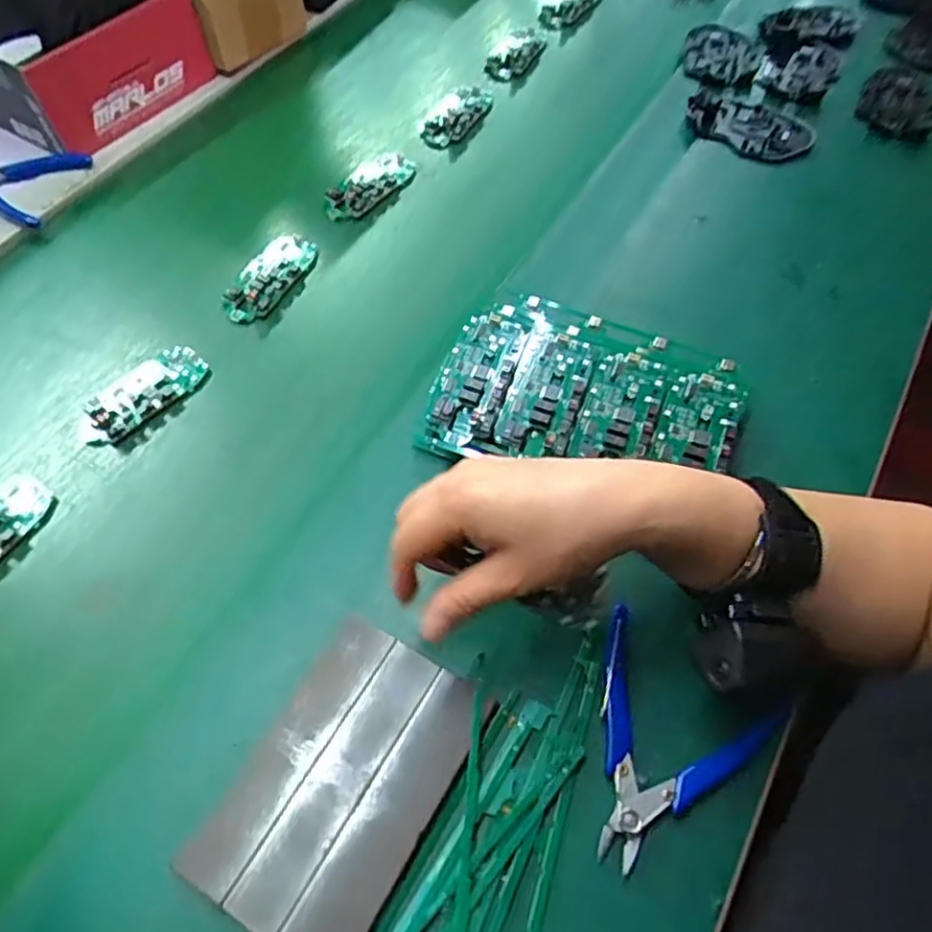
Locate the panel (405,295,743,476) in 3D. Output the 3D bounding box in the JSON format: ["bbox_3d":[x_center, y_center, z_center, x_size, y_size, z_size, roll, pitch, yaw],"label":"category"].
[{"bbox_3d":[0.082,-0.049,0.469,0.191,0.028,0.147,19,67,13],"label":"panel"}]

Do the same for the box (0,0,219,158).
[{"bbox_3d":[-0.415,-0.433,0.712,0.223,0.094,0.202,32,64,22],"label":"box"}]

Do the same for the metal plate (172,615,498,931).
[{"bbox_3d":[-0.063,0.161,0.357,0.098,0.014,0.146,25,62,19],"label":"metal plate"}]

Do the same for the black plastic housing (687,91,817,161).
[{"bbox_3d":[0.280,-0.335,0.679,0.072,0.016,0.127,-37,62,-19],"label":"black plastic housing"}]

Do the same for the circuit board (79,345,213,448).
[{"bbox_3d":[-0.244,-0.054,0.518,0.050,0.013,0.099,32,64,22],"label":"circuit board"}]

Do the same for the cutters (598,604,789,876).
[{"bbox_3d":[0.092,0.142,0.356,0.095,0.023,0.106,33,65,23],"label":"cutters"}]

